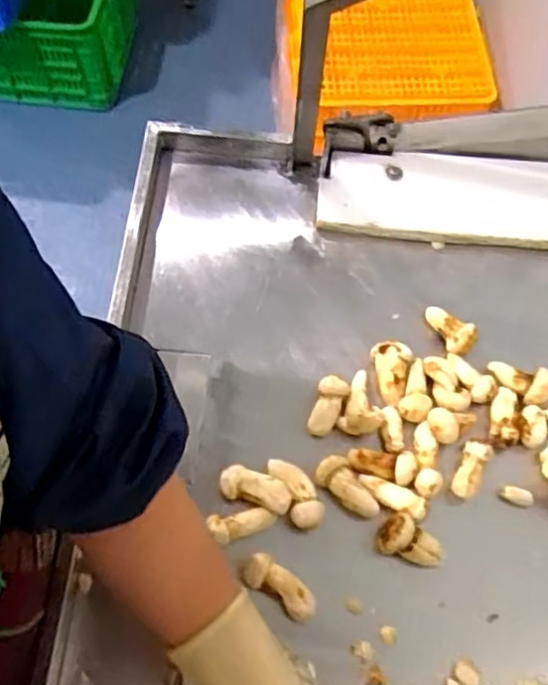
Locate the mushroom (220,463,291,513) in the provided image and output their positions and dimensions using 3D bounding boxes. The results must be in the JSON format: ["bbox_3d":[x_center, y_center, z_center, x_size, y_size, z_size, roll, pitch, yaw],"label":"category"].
[{"bbox_3d":[-0.015,0.119,0.514,0.058,0.024,0.026,18,65,7],"label":"mushroom"}]

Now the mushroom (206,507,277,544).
[{"bbox_3d":[-0.024,0.144,0.504,0.050,0.023,0.021,-10,65,-7],"label":"mushroom"}]

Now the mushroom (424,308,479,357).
[{"bbox_3d":[0.159,-0.013,0.580,0.024,0.022,0.055,-29,49,-15],"label":"mushroom"}]

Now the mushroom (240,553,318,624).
[{"bbox_3d":[0.005,0.186,0.486,0.060,0.024,0.025,32,67,13],"label":"mushroom"}]

